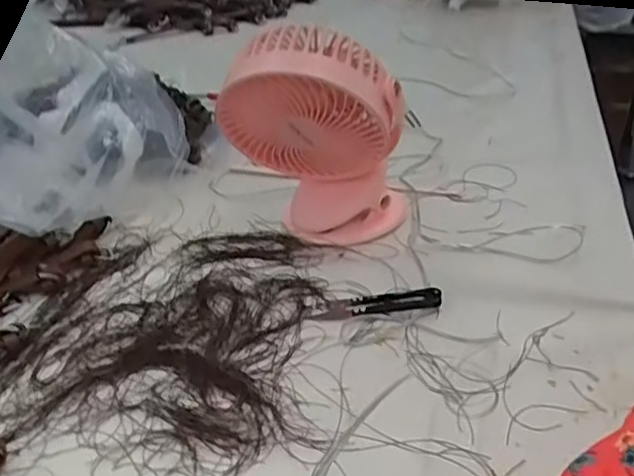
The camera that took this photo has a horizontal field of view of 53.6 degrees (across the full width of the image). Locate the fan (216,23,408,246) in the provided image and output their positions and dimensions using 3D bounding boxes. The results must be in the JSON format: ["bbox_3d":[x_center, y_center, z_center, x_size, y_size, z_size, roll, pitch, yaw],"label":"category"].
[{"bbox_3d":[0.000,-0.082,0.518,0.137,0.180,0.110,6,34,11],"label":"fan"}]

